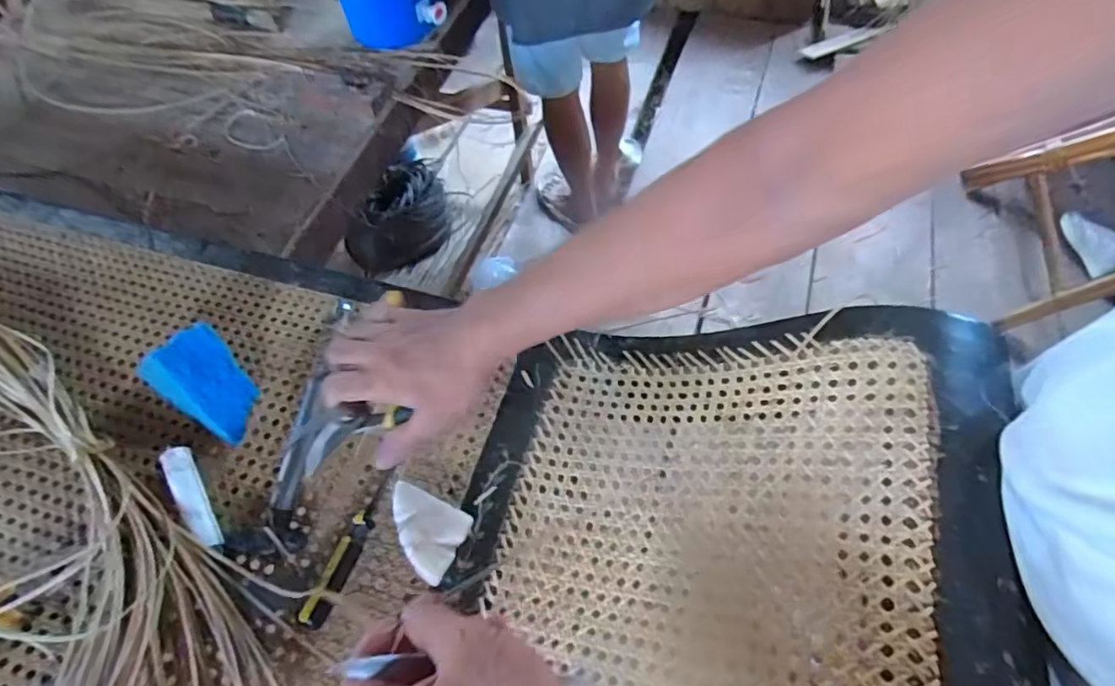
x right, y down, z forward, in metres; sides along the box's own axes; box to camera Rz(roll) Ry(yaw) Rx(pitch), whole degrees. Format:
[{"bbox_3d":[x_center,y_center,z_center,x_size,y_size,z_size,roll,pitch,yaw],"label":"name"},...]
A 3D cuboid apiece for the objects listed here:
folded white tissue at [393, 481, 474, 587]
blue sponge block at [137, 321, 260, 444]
[{"bbox_3d":[-0.109,0.153,0.480,0.066,0.024,0.059,18,59,15],"label":"folded white tissue"},{"bbox_3d":[-0.309,0.037,0.522,0.082,0.061,0.064,38,66,25],"label":"blue sponge block"}]

